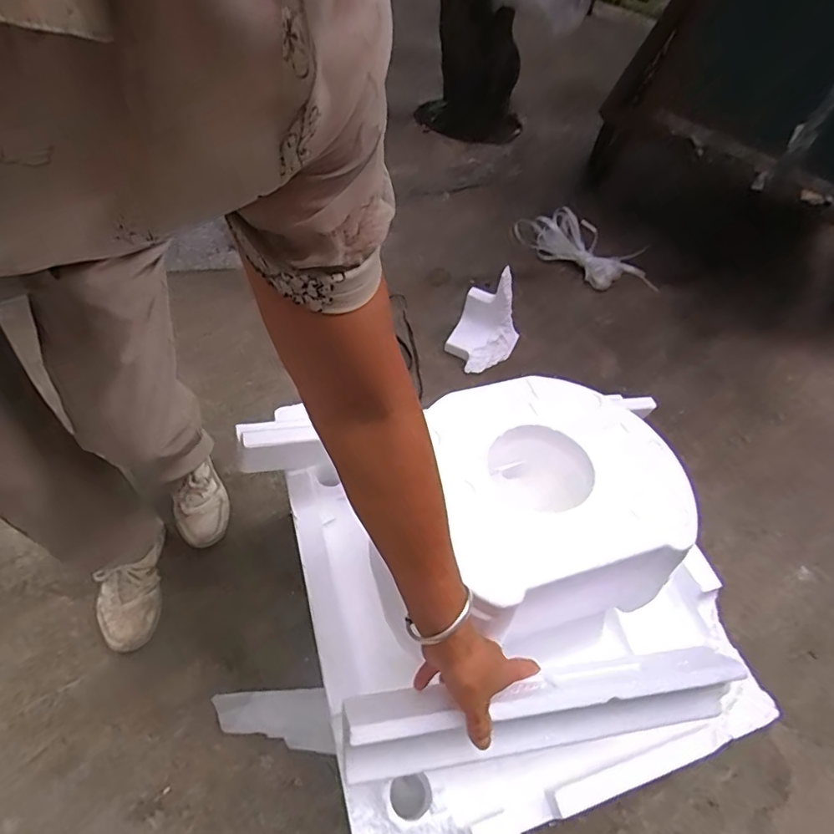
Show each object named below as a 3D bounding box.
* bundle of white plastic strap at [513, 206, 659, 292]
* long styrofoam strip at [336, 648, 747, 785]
[{"bbox_3d":[0.467,-0.470,1.443,0.404,0.106,0.117,33,53,21],"label":"bundle of white plastic strap"},{"bbox_3d":[0.125,0.277,0.499,0.393,0.067,0.060,-3,49,-11],"label":"long styrofoam strip"}]

